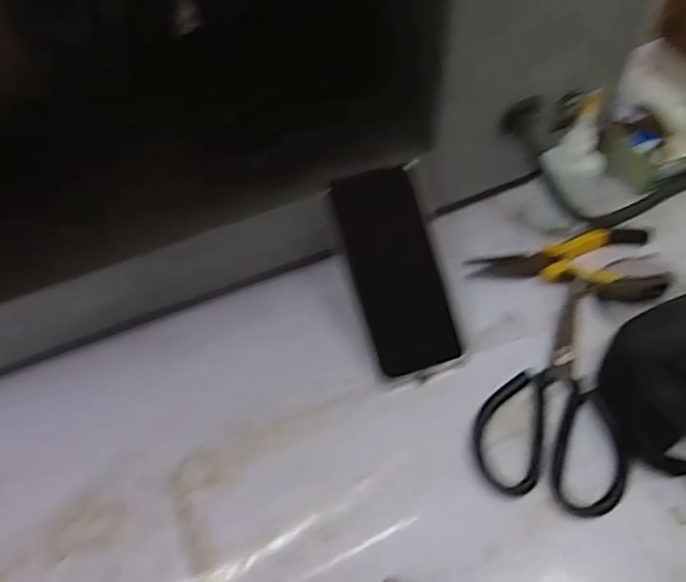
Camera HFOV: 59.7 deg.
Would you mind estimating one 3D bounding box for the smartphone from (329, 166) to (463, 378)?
[{"bbox_3d":[0.041,-0.015,0.459,0.065,0.009,0.154,-18,93,-10],"label":"smartphone"}]

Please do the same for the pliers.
[{"bbox_3d":[0.188,-0.025,0.508,0.153,0.012,0.071,0,54,3],"label":"pliers"}]

